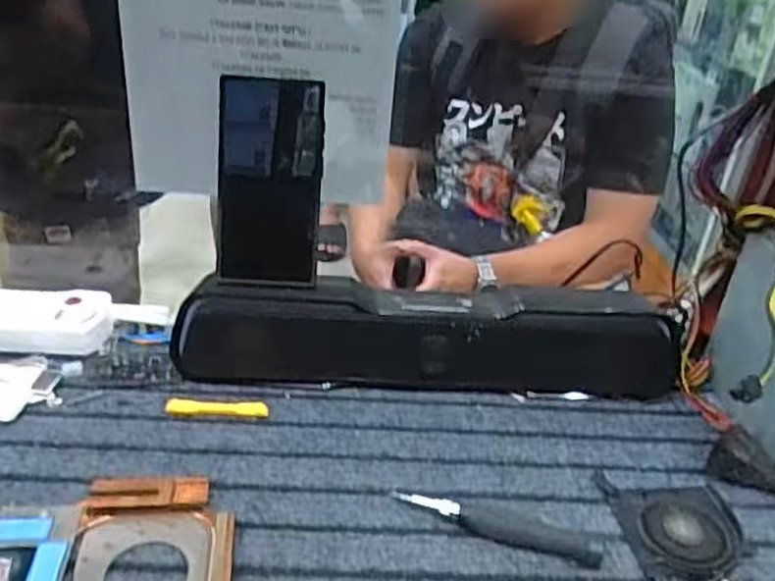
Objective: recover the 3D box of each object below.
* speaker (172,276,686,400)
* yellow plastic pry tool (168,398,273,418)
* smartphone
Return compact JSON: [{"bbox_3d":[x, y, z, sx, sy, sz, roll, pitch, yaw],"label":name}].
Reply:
[{"bbox_3d":[0.041,0.037,0.622,0.434,0.089,0.087,3,30,-4],"label":"speaker"},{"bbox_3d":[-0.137,0.094,0.584,0.081,0.004,0.015,2,30,-6],"label":"yellow plastic pry tool"},{"bbox_3d":[-0.094,-0.086,0.584,0.081,0.165,0.006,2,9,-11],"label":"smartphone"}]

